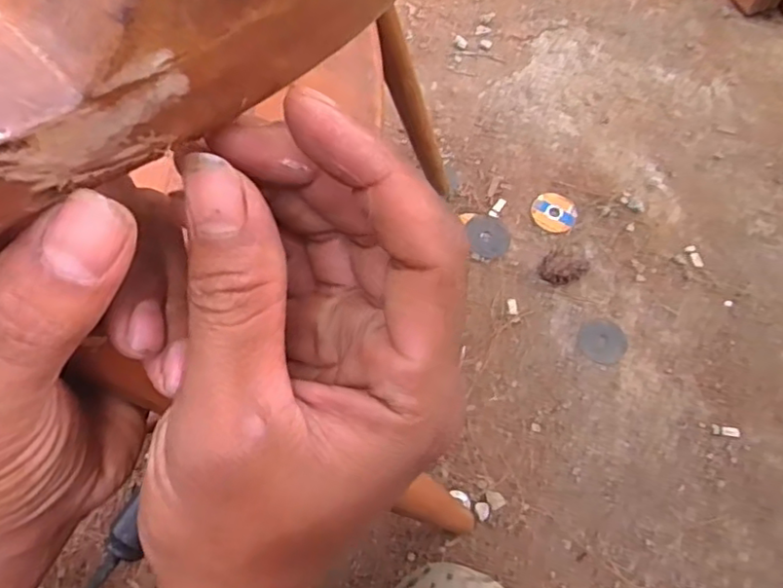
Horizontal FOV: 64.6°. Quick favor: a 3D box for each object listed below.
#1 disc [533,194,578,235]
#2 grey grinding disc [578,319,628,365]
[{"bbox_3d":[0.230,-0.116,0.874,0.062,0.007,0.060,0,61,1],"label":"disc"},{"bbox_3d":[0.268,0.061,0.787,0.059,0.011,0.054,0,62,0],"label":"grey grinding disc"}]

